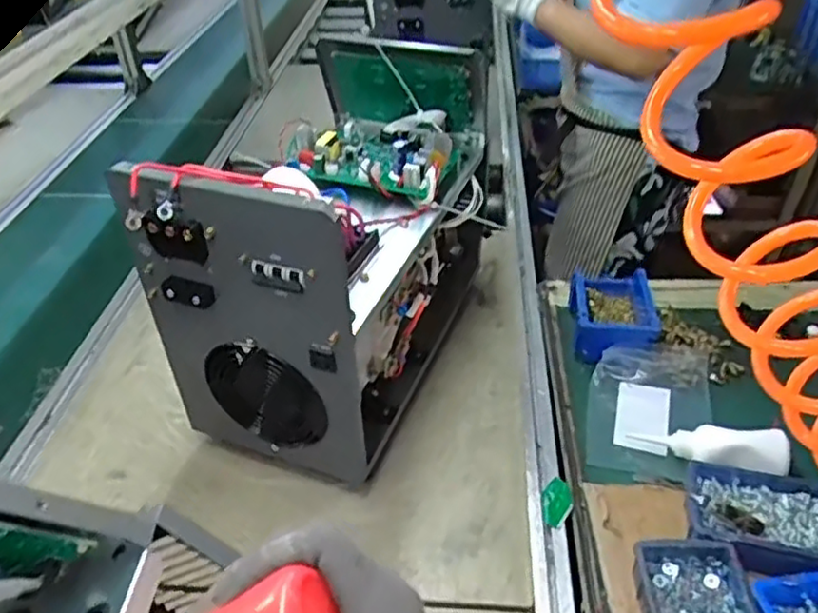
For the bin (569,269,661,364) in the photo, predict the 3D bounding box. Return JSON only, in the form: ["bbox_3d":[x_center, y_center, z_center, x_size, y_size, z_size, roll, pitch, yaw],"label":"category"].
[{"bbox_3d":[0.281,0.014,0.937,0.105,0.083,0.165,4,40,7],"label":"bin"}]

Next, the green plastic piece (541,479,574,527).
[{"bbox_3d":[0.168,0.221,0.758,0.032,0.011,0.061,2,40,5],"label":"green plastic piece"}]

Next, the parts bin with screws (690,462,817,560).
[{"bbox_3d":[0.356,0.218,0.679,0.144,0.052,0.095,5,38,12],"label":"parts bin with screws"}]

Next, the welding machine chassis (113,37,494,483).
[{"bbox_3d":[-0.078,-0.078,0.829,0.232,0.378,0.461,12,40,20],"label":"welding machine chassis"}]

